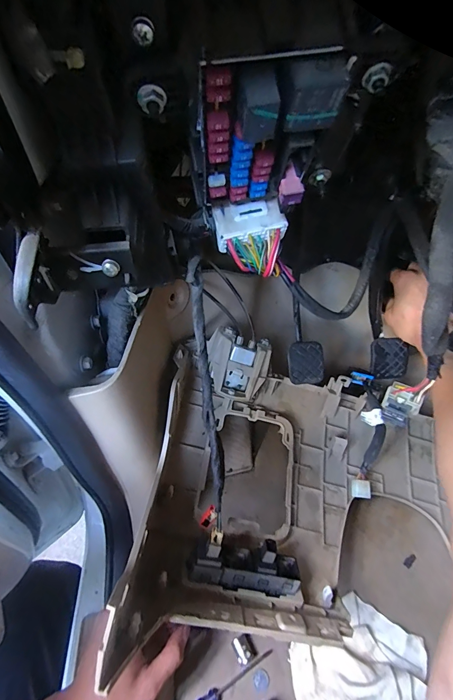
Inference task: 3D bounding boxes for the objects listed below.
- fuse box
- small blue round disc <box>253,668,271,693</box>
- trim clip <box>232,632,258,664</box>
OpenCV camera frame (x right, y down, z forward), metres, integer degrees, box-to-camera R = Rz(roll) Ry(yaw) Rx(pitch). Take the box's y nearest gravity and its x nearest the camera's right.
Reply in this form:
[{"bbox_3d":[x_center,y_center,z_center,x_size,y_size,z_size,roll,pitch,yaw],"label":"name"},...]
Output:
[{"bbox_3d":[0.018,-0.100,0.213,0.072,0.150,0.049,-4,78,-3],"label":"fuse box"},{"bbox_3d":[0.041,0.384,0.402,0.019,0.004,0.018,0,47,1],"label":"small blue round disc"},{"bbox_3d":[0.022,0.360,0.418,0.025,0.021,0.026,-19,49,-16],"label":"trim clip"}]

